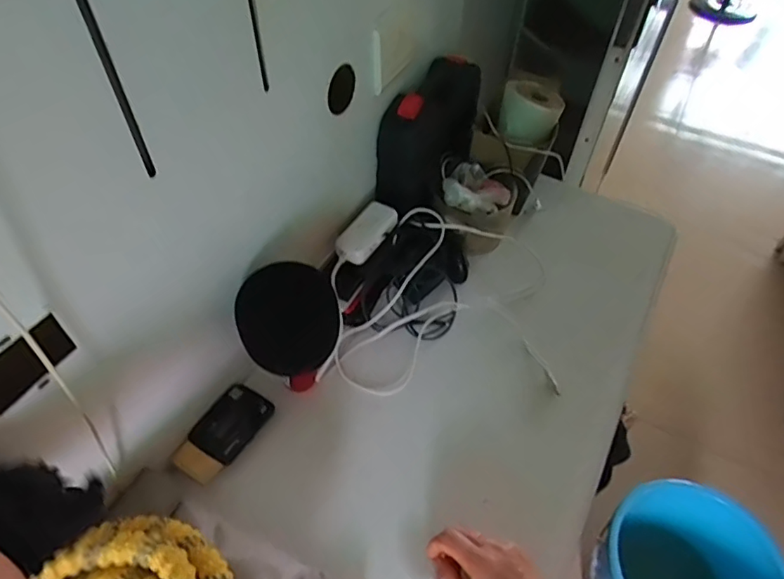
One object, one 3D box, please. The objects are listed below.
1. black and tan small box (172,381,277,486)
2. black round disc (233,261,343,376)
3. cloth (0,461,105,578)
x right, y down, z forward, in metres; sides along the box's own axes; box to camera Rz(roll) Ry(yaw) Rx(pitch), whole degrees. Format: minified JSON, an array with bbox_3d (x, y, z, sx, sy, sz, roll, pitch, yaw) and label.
[{"bbox_3d":[-0.200,0.170,0.649,0.064,0.020,0.118,24,54,16],"label":"black and tan small box"},{"bbox_3d":[-0.114,0.034,0.608,0.111,0.126,0.006,-28,19,-14],"label":"black round disc"},{"bbox_3d":[-0.275,0.149,0.378,0.045,0.129,0.077,-36,46,27],"label":"cloth"}]

